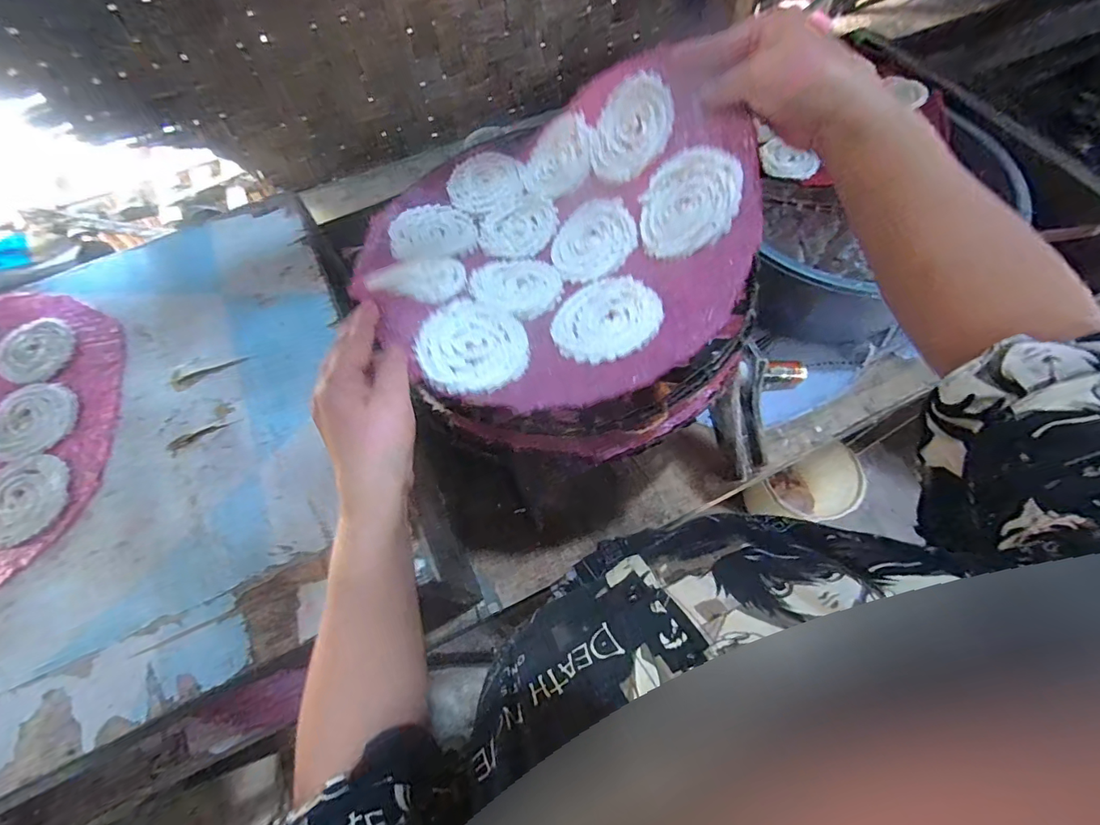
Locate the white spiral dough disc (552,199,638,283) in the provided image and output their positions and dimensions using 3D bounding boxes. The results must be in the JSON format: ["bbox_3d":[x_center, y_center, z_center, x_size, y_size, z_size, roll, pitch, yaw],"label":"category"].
[{"bbox_3d":[0.035,-0.144,0.394,0.070,0.005,0.080,-31,60,18],"label":"white spiral dough disc"}]

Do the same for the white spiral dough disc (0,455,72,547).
[{"bbox_3d":[-0.492,0.082,0.439,0.081,0.007,0.082,-1,66,1],"label":"white spiral dough disc"}]

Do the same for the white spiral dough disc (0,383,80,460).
[{"bbox_3d":[-0.519,0.007,0.471,0.079,0.006,0.080,-1,66,1],"label":"white spiral dough disc"}]

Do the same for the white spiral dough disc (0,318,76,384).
[{"bbox_3d":[-0.554,-0.068,0.508,0.089,0.004,0.076,11,66,6],"label":"white spiral dough disc"}]

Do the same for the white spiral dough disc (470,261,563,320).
[{"bbox_3d":[-0.028,-0.104,0.389,0.072,0.008,0.074,3,48,-4],"label":"white spiral dough disc"}]

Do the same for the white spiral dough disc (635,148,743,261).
[{"bbox_3d":[0.101,-0.154,0.345,0.074,0.004,0.080,-4,79,38],"label":"white spiral dough disc"}]

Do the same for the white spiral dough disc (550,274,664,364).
[{"bbox_3d":[0.040,-0.070,0.347,0.077,0.006,0.079,-11,53,15],"label":"white spiral dough disc"}]

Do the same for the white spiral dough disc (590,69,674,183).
[{"bbox_3d":[0.064,-0.233,0.390,0.004,0.079,0.079,-4,69,-42],"label":"white spiral dough disc"}]

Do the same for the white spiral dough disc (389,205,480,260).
[{"bbox_3d":[-0.111,-0.174,0.452,0.082,0.006,0.069,-2,66,0],"label":"white spiral dough disc"}]

